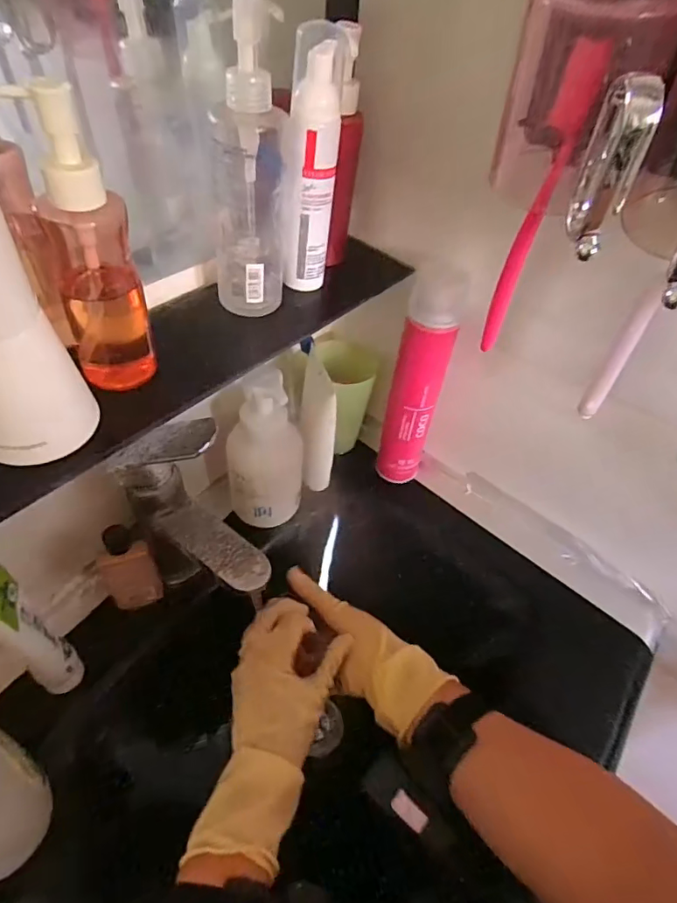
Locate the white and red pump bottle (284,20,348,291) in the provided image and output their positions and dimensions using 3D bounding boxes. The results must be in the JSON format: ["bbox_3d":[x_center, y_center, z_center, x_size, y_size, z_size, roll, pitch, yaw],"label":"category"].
[{"bbox_3d":[-0.019,-0.205,0.372,0.033,0.168,0.031,13,47,5],"label":"white and red pump bottle"}]

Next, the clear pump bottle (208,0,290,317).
[{"bbox_3d":[-0.061,-0.184,0.343,0.053,0.179,0.046,-2,48,-8],"label":"clear pump bottle"}]

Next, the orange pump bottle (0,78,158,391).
[{"bbox_3d":[-0.136,-0.103,0.274,0.042,0.155,0.038,5,47,-1],"label":"orange pump bottle"}]

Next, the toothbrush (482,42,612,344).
[{"bbox_3d":[0.124,-0.146,0.320,0.012,0.179,0.020,-29,56,-28],"label":"toothbrush"}]

